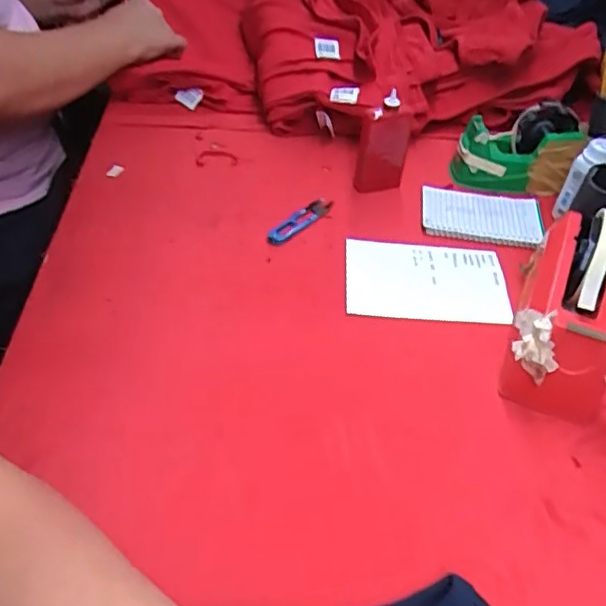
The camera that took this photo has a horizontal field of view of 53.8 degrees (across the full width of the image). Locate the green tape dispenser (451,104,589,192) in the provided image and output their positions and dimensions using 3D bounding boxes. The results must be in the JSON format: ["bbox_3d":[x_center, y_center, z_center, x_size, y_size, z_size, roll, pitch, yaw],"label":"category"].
[{"bbox_3d":[0.265,-0.189,0.729,0.139,0.079,0.072,-7,47,-12],"label":"green tape dispenser"}]

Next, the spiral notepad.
[{"bbox_3d":[0.208,-0.103,0.696,0.136,0.016,0.092,11,46,6],"label":"spiral notepad"}]

